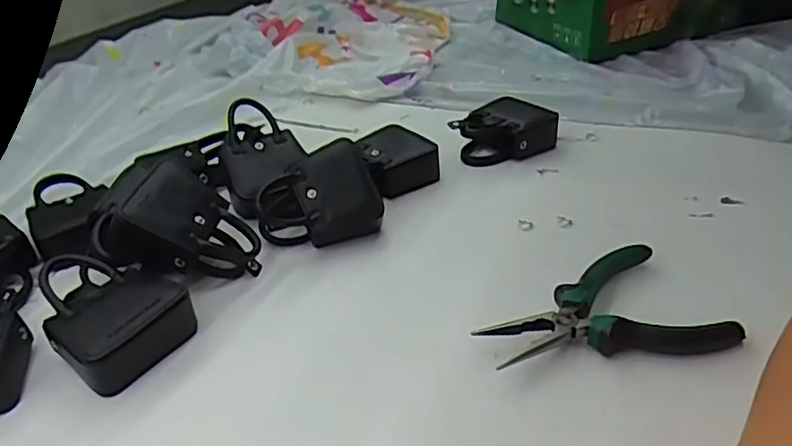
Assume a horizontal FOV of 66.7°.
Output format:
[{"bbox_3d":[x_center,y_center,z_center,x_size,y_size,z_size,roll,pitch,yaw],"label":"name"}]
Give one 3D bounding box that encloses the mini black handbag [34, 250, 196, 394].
[{"bbox_3d":[-0.194,0.062,0.401,0.091,0.050,0.074,16,37,28],"label":"mini black handbag"}]

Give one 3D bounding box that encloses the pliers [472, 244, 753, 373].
[{"bbox_3d":[0.130,0.062,0.384,0.147,0.025,0.096,-15,34,-18],"label":"pliers"}]

